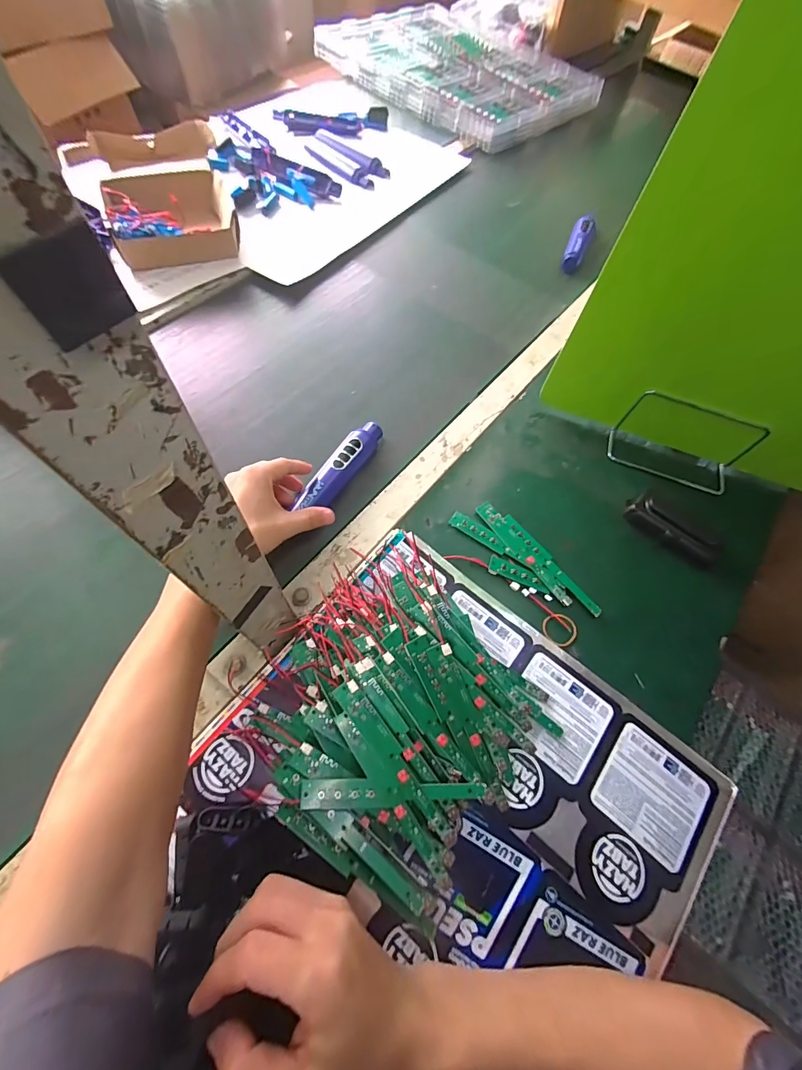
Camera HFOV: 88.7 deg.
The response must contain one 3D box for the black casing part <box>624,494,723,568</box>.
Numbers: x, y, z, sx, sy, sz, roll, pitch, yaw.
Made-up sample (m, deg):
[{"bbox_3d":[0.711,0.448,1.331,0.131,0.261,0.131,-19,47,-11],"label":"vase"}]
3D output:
[{"bbox_3d":[0.307,-0.005,0.465,0.103,0.019,0.035,43,67,14],"label":"black casing part"}]

